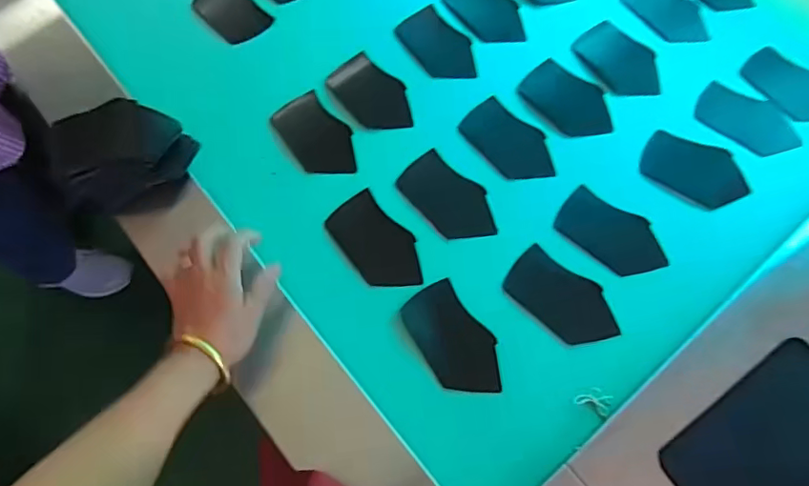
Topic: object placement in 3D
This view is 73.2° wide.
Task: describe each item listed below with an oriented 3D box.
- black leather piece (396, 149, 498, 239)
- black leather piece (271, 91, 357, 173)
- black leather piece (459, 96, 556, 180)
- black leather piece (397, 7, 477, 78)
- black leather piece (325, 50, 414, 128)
[{"bbox_3d":[0.053,-0.052,0.655,0.128,0.004,0.072,42,76,16],"label":"black leather piece"},{"bbox_3d":[-0.110,-0.134,0.680,0.071,0.004,0.125,-32,71,-13],"label":"black leather piece"},{"bbox_3d":[0.130,-0.126,0.681,0.074,0.004,0.125,-41,73,-16],"label":"black leather piece"},{"bbox_3d":[0.046,-0.270,0.745,0.075,0.006,0.129,-30,70,-12],"label":"black leather piece"},{"bbox_3d":[-0.043,-0.192,0.708,0.073,0.006,0.124,-42,77,-11],"label":"black leather piece"}]

